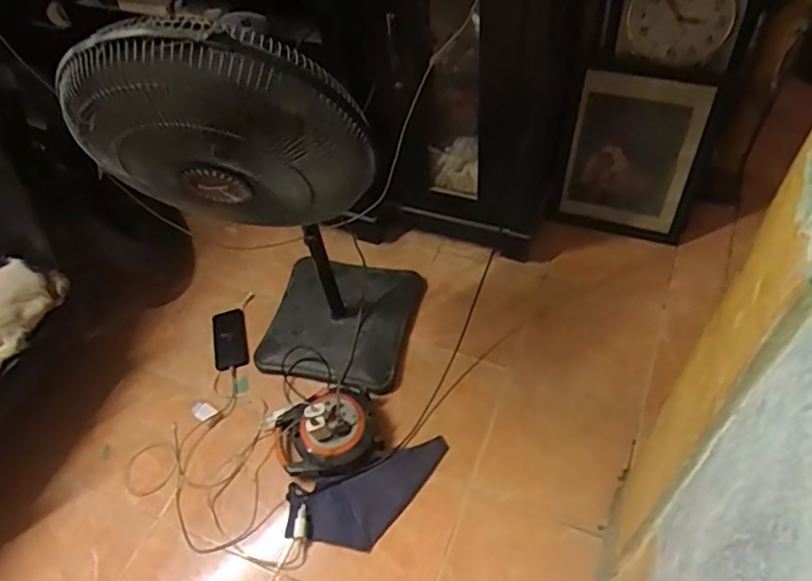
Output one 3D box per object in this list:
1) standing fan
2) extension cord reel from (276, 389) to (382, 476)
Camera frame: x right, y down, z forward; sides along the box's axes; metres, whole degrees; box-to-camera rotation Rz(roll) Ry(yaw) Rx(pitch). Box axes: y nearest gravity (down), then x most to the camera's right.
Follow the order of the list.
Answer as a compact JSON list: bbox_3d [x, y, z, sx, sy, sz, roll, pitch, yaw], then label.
[{"bbox_3d":[-0.229,-0.157,1.217,0.463,0.966,0.395,-5,53,2],"label":"standing fan"},{"bbox_3d":[-0.174,0.316,1.379,0.232,0.088,0.191,-26,55,-12],"label":"extension cord reel"}]

